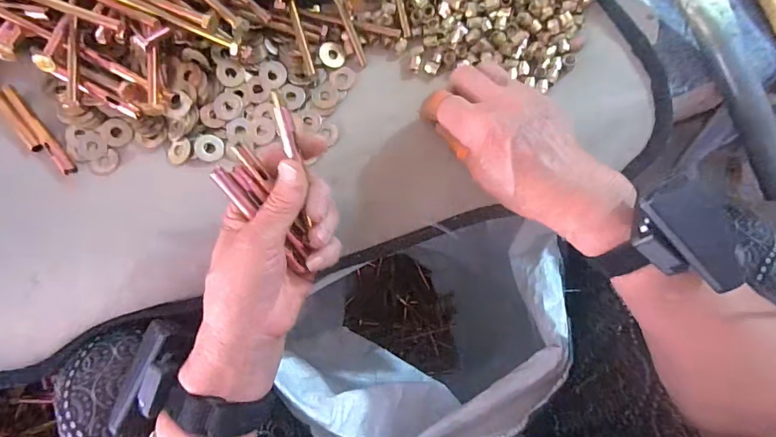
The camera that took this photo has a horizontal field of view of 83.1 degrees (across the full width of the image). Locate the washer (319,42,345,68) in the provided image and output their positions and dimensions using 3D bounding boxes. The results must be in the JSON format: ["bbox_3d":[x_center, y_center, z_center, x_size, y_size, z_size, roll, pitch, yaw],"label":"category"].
[{"bbox_3d":[-0.045,-0.134,0.360,0.021,0.004,0.019,42,84,-10],"label":"washer"}]

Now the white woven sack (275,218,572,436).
[{"bbox_3d":[0.031,0.143,0.561,0.268,0.398,0.209,2,78,1],"label":"white woven sack"}]

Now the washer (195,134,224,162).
[{"bbox_3d":[-0.140,-0.056,0.344,0.021,0.005,0.021,7,77,-33],"label":"washer"}]

